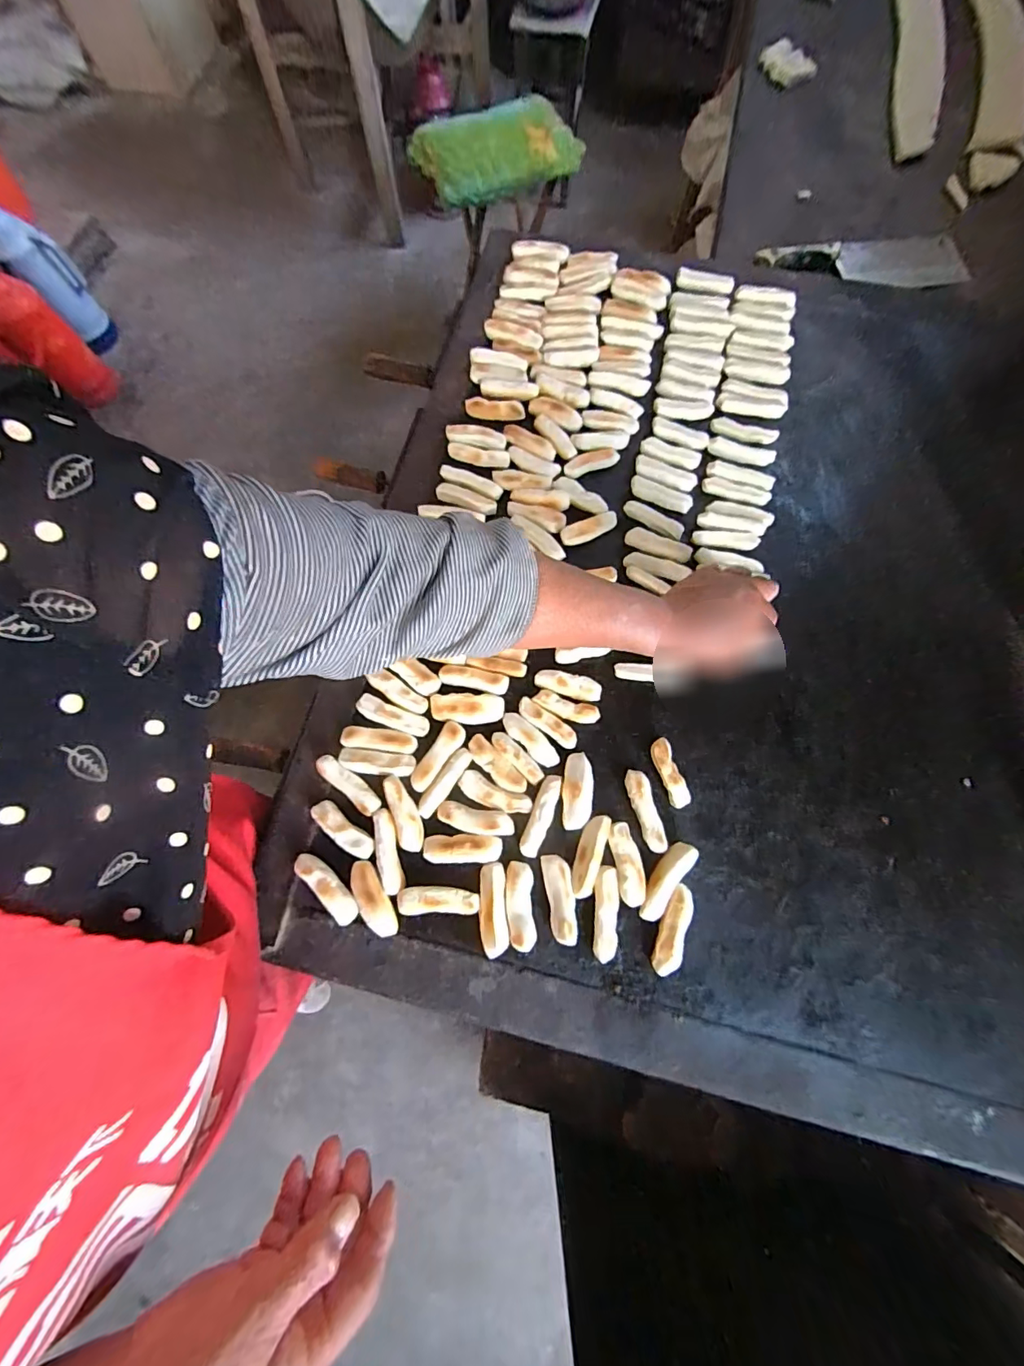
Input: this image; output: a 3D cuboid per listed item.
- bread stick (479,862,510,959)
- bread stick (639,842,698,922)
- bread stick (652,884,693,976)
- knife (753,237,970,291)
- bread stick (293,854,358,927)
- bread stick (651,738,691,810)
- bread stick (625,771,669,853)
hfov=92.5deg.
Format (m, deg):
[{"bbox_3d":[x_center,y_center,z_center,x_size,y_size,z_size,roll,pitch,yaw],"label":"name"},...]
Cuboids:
[{"bbox_3d":[-0.016,0.194,0.422,0.023,0.019,0.071,-5,73,0],"label":"bread stick"},{"bbox_3d":[0.130,0.169,0.421,0.022,0.020,0.072,35,77,11],"label":"bread stick"},{"bbox_3d":[0.135,0.207,0.413,0.023,0.021,0.071,16,74,6],"label":"bread stick"},{"bbox_3d":[0.515,-0.625,0.722,0.309,0.021,0.084,-3,73,0],"label":"knife"},{"bbox_3d":[-0.161,0.179,0.431,0.071,0.024,0.022,42,78,13],"label":"bread stick"},{"bbox_3d":[0.143,0.084,0.452,0.019,0.017,0.062,-18,73,-4],"label":"bread stick"},{"bbox_3d":[0.119,0.115,0.440,0.019,0.017,0.072,-15,73,-4],"label":"bread stick"}]

